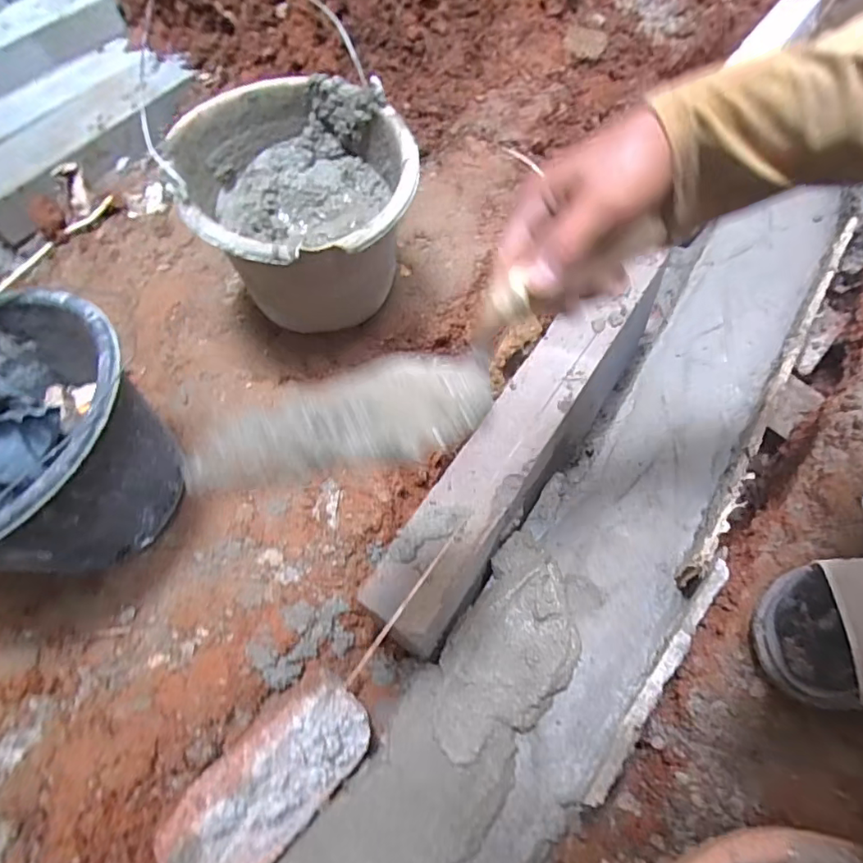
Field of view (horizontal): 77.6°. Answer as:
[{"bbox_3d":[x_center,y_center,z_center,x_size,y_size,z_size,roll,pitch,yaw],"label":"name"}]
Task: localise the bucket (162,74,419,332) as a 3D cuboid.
[{"bbox_3d":[-0.141,-0.248,0.637,0.244,0.192,0.274,-20,57,-6],"label":"bucket"}]

